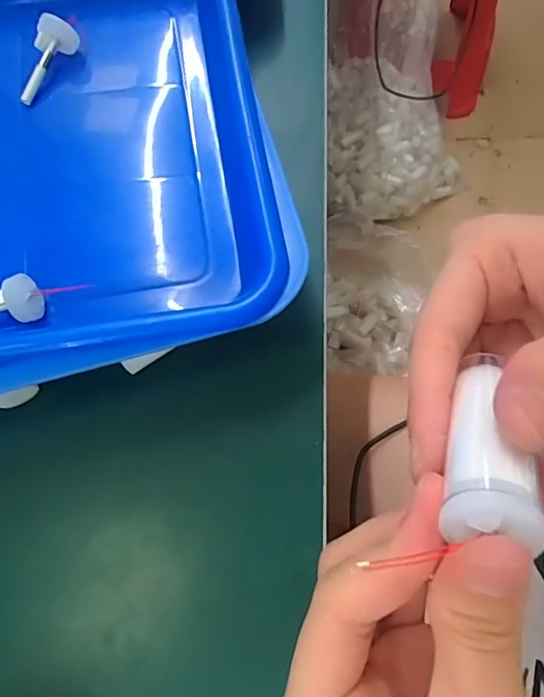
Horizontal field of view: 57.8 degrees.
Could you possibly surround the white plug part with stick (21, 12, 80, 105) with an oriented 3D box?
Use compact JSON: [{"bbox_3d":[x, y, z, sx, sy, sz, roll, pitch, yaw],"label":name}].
[{"bbox_3d":[-0.123,-0.154,0.268,0.014,0.020,0.047,29,91,13],"label":"white plug part with stick"}]

